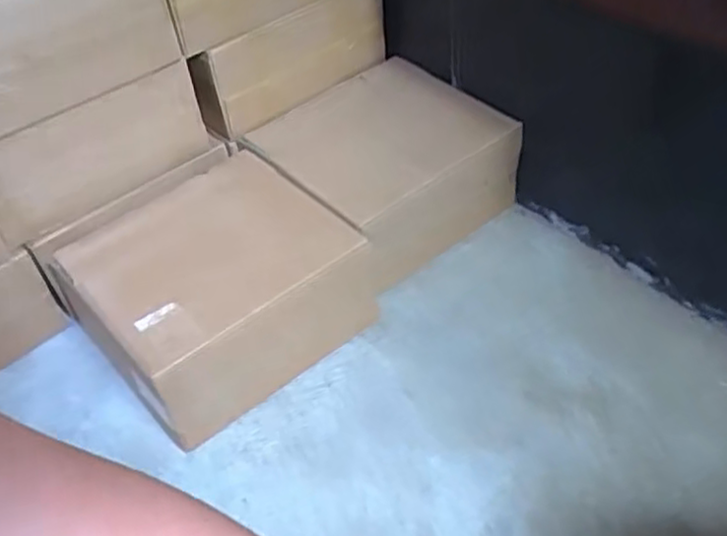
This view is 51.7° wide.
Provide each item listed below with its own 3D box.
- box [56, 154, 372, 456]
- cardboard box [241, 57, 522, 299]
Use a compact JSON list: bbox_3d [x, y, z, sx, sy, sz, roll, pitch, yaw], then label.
[{"bbox_3d":[-0.159,0.025,0.825,0.262,0.134,0.225,-32,49,-23],"label":"box"},{"bbox_3d":[0.030,-0.119,0.923,0.248,0.124,0.239,-32,49,-23],"label":"cardboard box"}]

